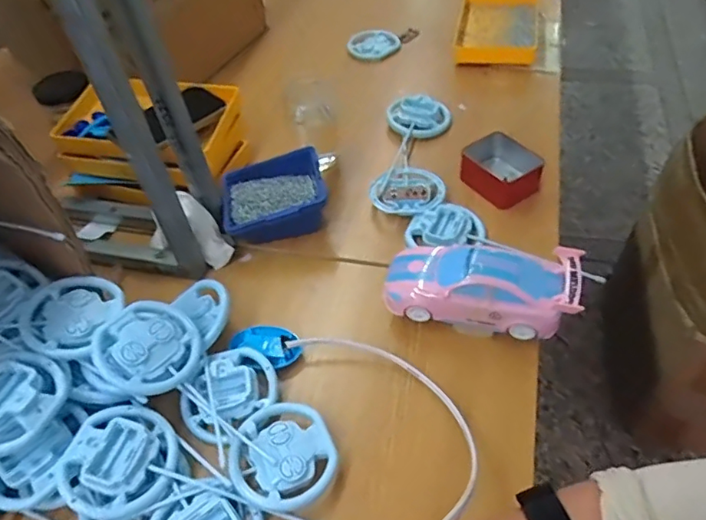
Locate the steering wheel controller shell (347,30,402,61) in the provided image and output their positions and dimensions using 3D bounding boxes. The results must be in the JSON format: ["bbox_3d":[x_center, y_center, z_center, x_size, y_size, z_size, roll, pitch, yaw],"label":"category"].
[{"bbox_3d":[0.040,-0.405,1.014,0.096,0.028,0.059,-7,49,0],"label":"steering wheel controller shell"}]

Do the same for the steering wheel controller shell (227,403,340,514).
[{"bbox_3d":[-0.066,0.193,0.525,0.097,0.035,0.098,-3,49,3],"label":"steering wheel controller shell"}]

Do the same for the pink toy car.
[{"bbox_3d":[0.136,0.025,0.584,0.198,0.064,0.086,8,50,13],"label":"pink toy car"}]

